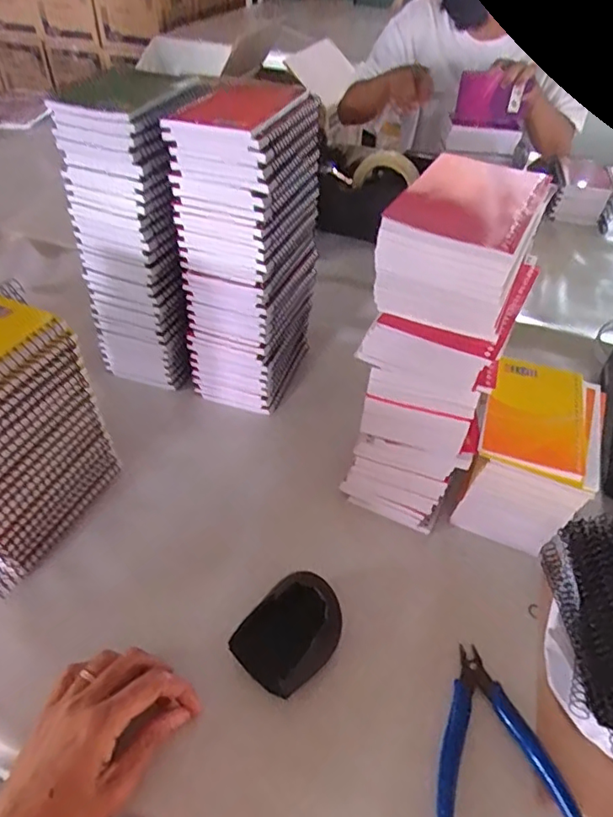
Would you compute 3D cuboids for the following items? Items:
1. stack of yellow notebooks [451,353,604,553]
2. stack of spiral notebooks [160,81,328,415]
[{"bbox_3d":[0.204,0.044,0.513,0.096,0.109,0.137,20,46,17],"label":"stack of yellow notebooks"},{"bbox_3d":[-0.055,-0.154,0.580,0.107,0.290,0.157,13,45,10],"label":"stack of spiral notebooks"}]

